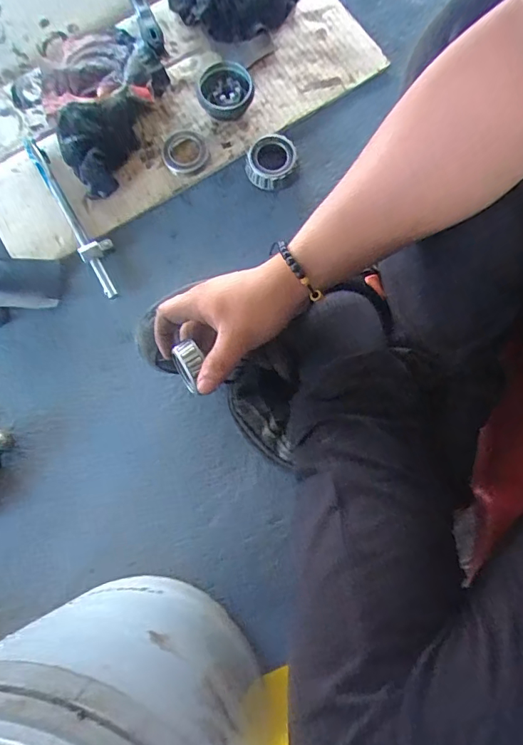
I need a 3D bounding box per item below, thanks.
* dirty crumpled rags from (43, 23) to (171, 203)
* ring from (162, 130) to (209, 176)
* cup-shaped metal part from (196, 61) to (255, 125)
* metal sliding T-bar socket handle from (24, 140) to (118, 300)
[{"bbox_3d":[-0.203,-0.356,0.652,0.163,0.064,0.226,-25,78,-5],"label":"dirty crumpled rags"},{"bbox_3d":[-0.100,-0.289,0.640,0.059,0.011,0.064,0,77,0],"label":"ring"},{"bbox_3d":[-0.048,-0.368,0.637,0.071,0.029,0.075,0,79,1],"label":"cup-shaped metal part"},{"bbox_3d":[-0.236,-0.200,0.622,0.039,0.023,0.242,-31,79,-6],"label":"metal sliding T-bar socket handle"}]

